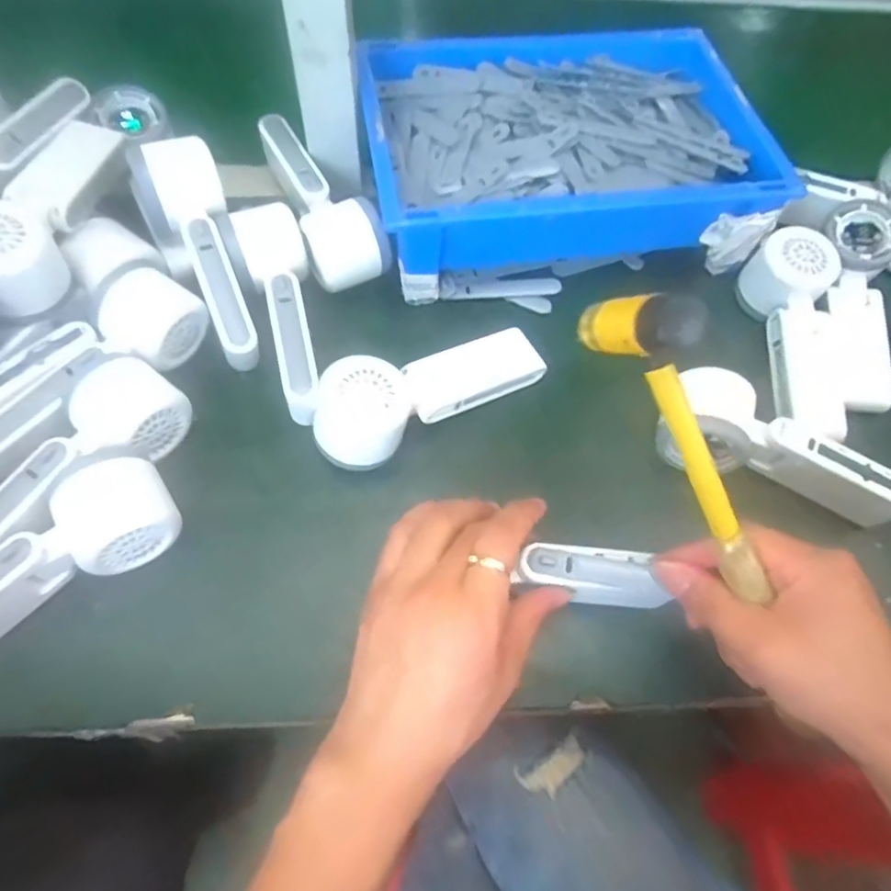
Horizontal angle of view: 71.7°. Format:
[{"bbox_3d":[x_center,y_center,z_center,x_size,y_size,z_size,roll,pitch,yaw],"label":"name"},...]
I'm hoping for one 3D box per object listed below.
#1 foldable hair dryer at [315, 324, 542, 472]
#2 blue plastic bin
[{"bbox_3d":[-0.010,-0.043,0.416,0.164,0.051,0.059,-32,70,-18],"label":"foldable hair dryer"},{"bbox_3d":[0.089,-0.242,0.509,0.306,0.084,0.230,-7,64,-7],"label":"blue plastic bin"}]

